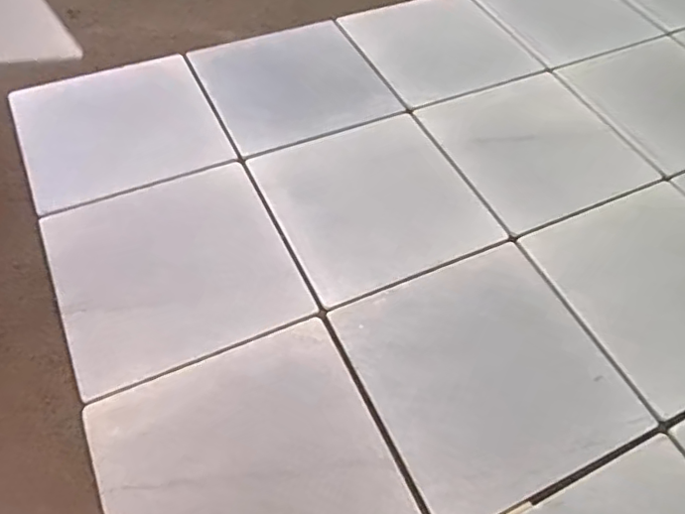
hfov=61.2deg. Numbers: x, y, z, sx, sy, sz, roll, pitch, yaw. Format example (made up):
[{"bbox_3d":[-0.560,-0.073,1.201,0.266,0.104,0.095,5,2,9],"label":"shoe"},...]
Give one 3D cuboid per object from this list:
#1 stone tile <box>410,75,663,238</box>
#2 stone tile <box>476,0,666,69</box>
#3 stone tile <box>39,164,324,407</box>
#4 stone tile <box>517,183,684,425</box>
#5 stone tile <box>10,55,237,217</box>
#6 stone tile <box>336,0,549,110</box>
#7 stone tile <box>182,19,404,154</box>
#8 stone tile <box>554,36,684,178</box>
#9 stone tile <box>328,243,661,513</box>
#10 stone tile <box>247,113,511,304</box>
[{"bbox_3d":[0.333,-0.190,0.991,0.302,0.024,0.304,-21,56,-16],"label":"stone tile"},{"bbox_3d":[0.477,-0.530,1.240,0.289,0.010,0.302,-19,56,-15],"label":"stone tile"},{"bbox_3d":[-0.230,0.007,0.794,0.302,0.011,0.303,-20,56,-16],"label":"stone tile"},{"bbox_3d":[0.457,0.038,0.815,0.294,0.013,0.301,-20,56,-16],"label":"stone tile"},{"bbox_3d":[-0.372,-0.225,0.959,0.300,0.011,0.317,-20,56,-16],"label":"stone tile"},{"bbox_3d":[0.190,-0.430,1.153,0.323,0.018,0.310,-21,56,-17],"label":"stone tile"},{"bbox_3d":[-0.090,-0.320,1.039,0.297,0.026,0.282,-21,56,-16],"label":"stone tile"},{"bbox_3d":[0.601,-0.291,1.072,0.272,0.025,0.305,-23,57,-7],"label":"stone tile"},{"bbox_3d":[0.184,0.142,0.731,0.300,0.018,0.310,-20,56,-16],"label":"stone tile"},{"bbox_3d":[0.048,-0.093,0.892,0.300,0.012,0.307,-20,56,-16],"label":"stone tile"}]

